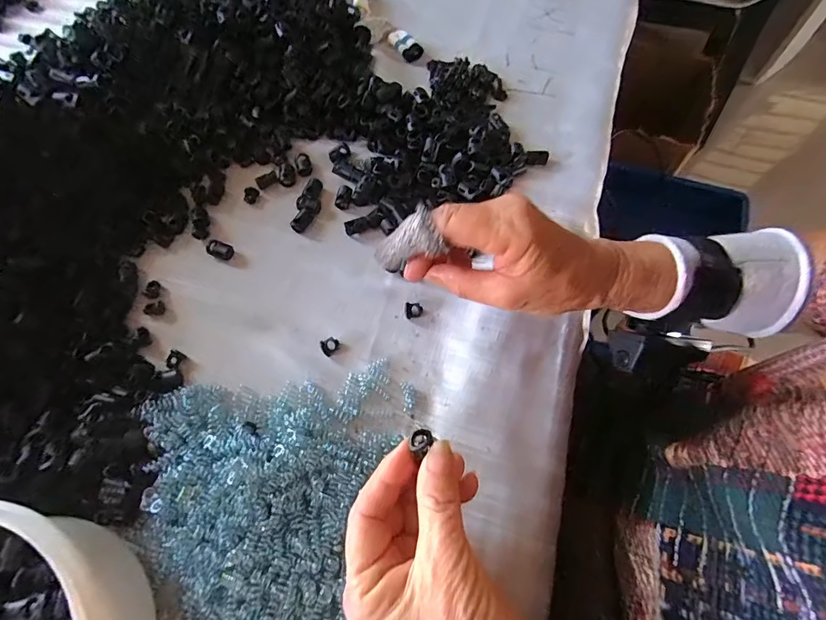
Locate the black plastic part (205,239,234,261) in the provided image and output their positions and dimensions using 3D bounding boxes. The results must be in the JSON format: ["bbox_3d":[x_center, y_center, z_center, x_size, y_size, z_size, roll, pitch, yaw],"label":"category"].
[{"bbox_3d":[-0.162,-0.051,0.357,0.021,0.007,0.015,23,69,10],"label":"black plastic part"}]

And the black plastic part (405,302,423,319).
[{"bbox_3d":[0.001,0.000,0.333,0.014,0.005,0.012,0,67,1],"label":"black plastic part"}]

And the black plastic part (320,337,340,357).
[{"bbox_3d":[-0.063,0.026,0.322,0.014,0.006,0.014,-42,72,-15],"label":"black plastic part"}]

